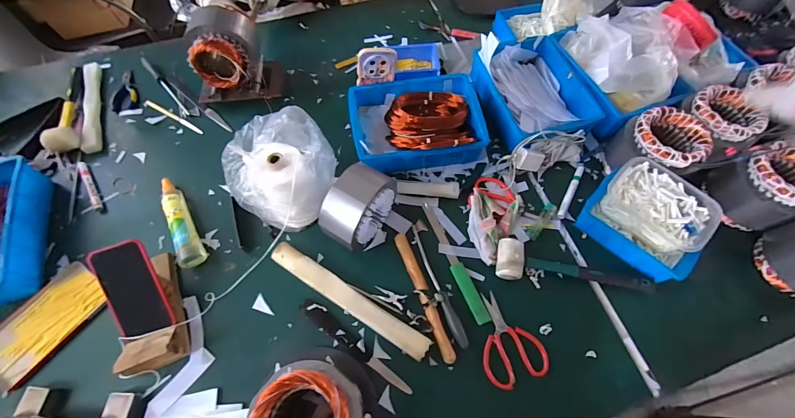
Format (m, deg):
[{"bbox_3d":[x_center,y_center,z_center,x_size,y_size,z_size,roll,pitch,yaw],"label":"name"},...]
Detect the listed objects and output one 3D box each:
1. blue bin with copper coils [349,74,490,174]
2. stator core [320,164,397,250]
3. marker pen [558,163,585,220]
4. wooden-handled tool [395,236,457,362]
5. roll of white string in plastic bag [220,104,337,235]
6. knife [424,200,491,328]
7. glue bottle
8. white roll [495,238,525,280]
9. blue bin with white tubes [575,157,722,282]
[{"bbox_3d":[0.040,-0.188,0.777,0.277,0.096,0.207,-9,63,-4],"label":"blue bin with copper coils"},{"bbox_3d":[-0.073,-0.003,0.642,0.084,0.149,0.149,29,67,14],"label":"stator core"},{"bbox_3d":[0.375,-0.043,0.738,0.018,0.012,0.156,27,66,14],"label":"marker pen"},{"bbox_3d":[0.049,0.154,0.629,0.024,0.014,0.246,-18,64,-9],"label":"wooden-handled tool"},{"bbox_3d":[-0.226,-0.088,0.675,0.201,0.174,0.199,28,66,14],"label":"roll of white string in plastic bag"},{"bbox_3d":[0.109,0.097,0.673,0.028,0.009,0.261,-19,64,-9],"label":"knife"},{"bbox_3d":[-0.446,0.024,0.697,0.050,0.035,0.216,-30,66,-14],"label":"glue bottle"},{"bbox_3d":[0.215,0.099,0.654,0.048,0.050,0.076,9,63,5],"label":"white roll"},{"bbox_3d":[0.470,0.022,0.650,0.201,0.137,0.131,40,70,19],"label":"blue bin with white tubes"}]

